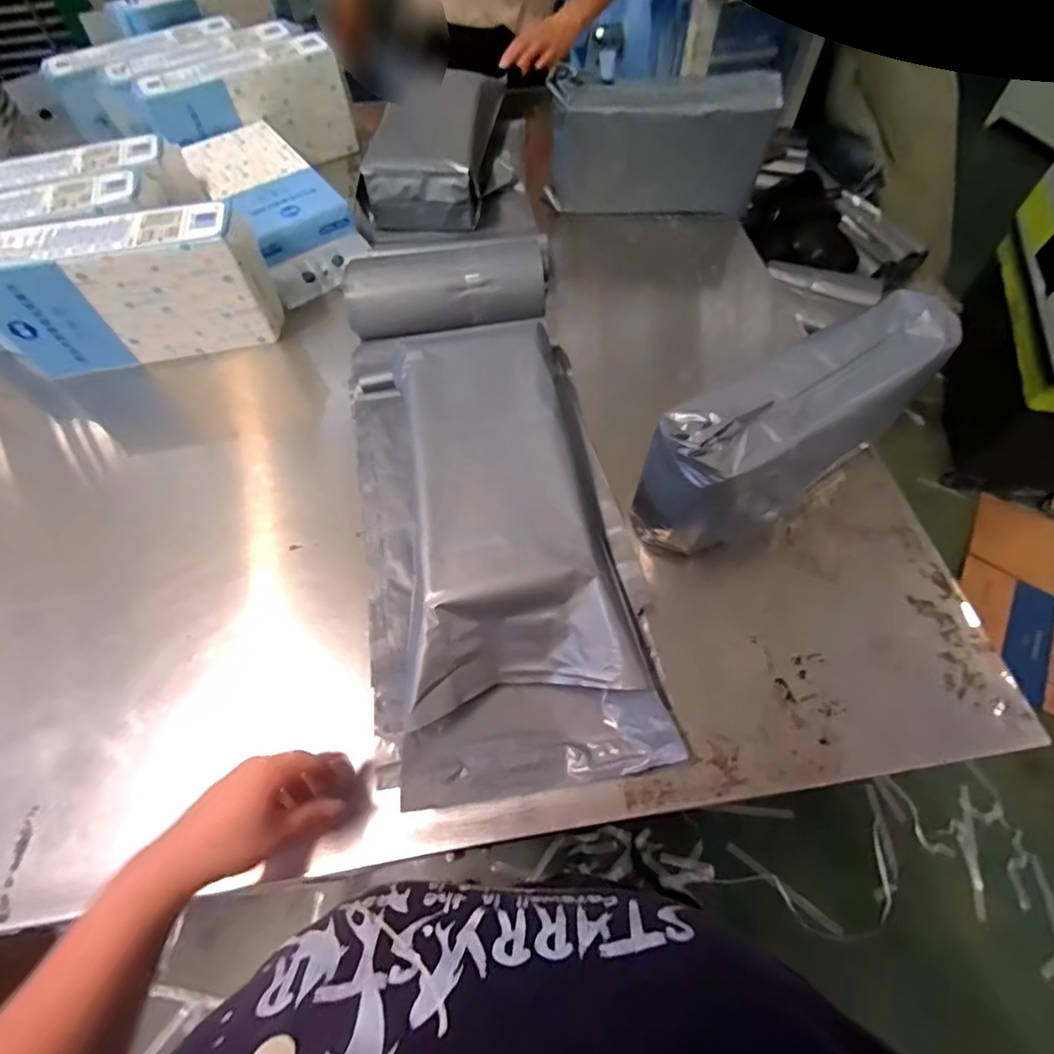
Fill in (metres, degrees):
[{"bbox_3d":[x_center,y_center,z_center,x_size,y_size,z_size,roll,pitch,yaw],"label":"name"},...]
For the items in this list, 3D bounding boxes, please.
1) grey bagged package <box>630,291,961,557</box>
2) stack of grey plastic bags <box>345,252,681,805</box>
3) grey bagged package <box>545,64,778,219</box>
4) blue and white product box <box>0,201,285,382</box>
[{"bbox_3d":[0.268,-0.094,0.563,0.326,0.183,0.112,-33,65,-17],"label":"grey bagged package"},{"bbox_3d":[-0.044,0.000,0.542,0.254,0.122,0.478,-11,60,-6],"label":"stack of grey plastic bags"},{"bbox_3d":[0.206,-0.611,0.866,0.336,0.165,0.096,6,60,4],"label":"grey bagged package"},{"bbox_3d":[-0.506,-0.305,0.696,0.337,0.155,0.092,-11,60,-6],"label":"blue and white product box"}]

